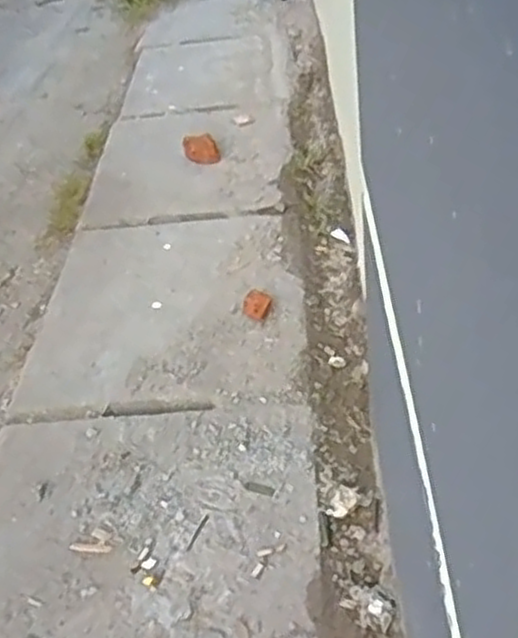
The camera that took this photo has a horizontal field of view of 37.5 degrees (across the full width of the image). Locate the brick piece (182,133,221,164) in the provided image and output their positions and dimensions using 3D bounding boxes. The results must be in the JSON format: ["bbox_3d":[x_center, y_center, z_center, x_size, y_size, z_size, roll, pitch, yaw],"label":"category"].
[{"bbox_3d":[-0.143,-0.426,1.891,0.086,0.047,0.094,-11,36,-3],"label":"brick piece"}]

